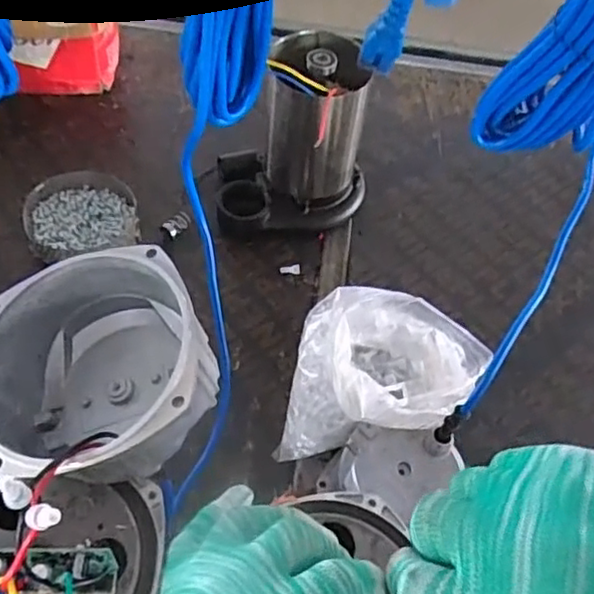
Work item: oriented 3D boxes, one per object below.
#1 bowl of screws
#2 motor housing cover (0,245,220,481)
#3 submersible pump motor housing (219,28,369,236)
[{"bbox_3d":[-0.279,-0.107,0.816,0.134,0.042,0.140,3,51,-4],"label":"bowl of screws"},{"bbox_3d":[-0.117,0.049,0.386,0.134,0.085,0.135,-17,57,3],"label":"motor housing cover"},{"bbox_3d":[-0.003,-0.198,0.795,0.198,0.226,0.145,-8,53,-12],"label":"submersible pump motor housing"}]

